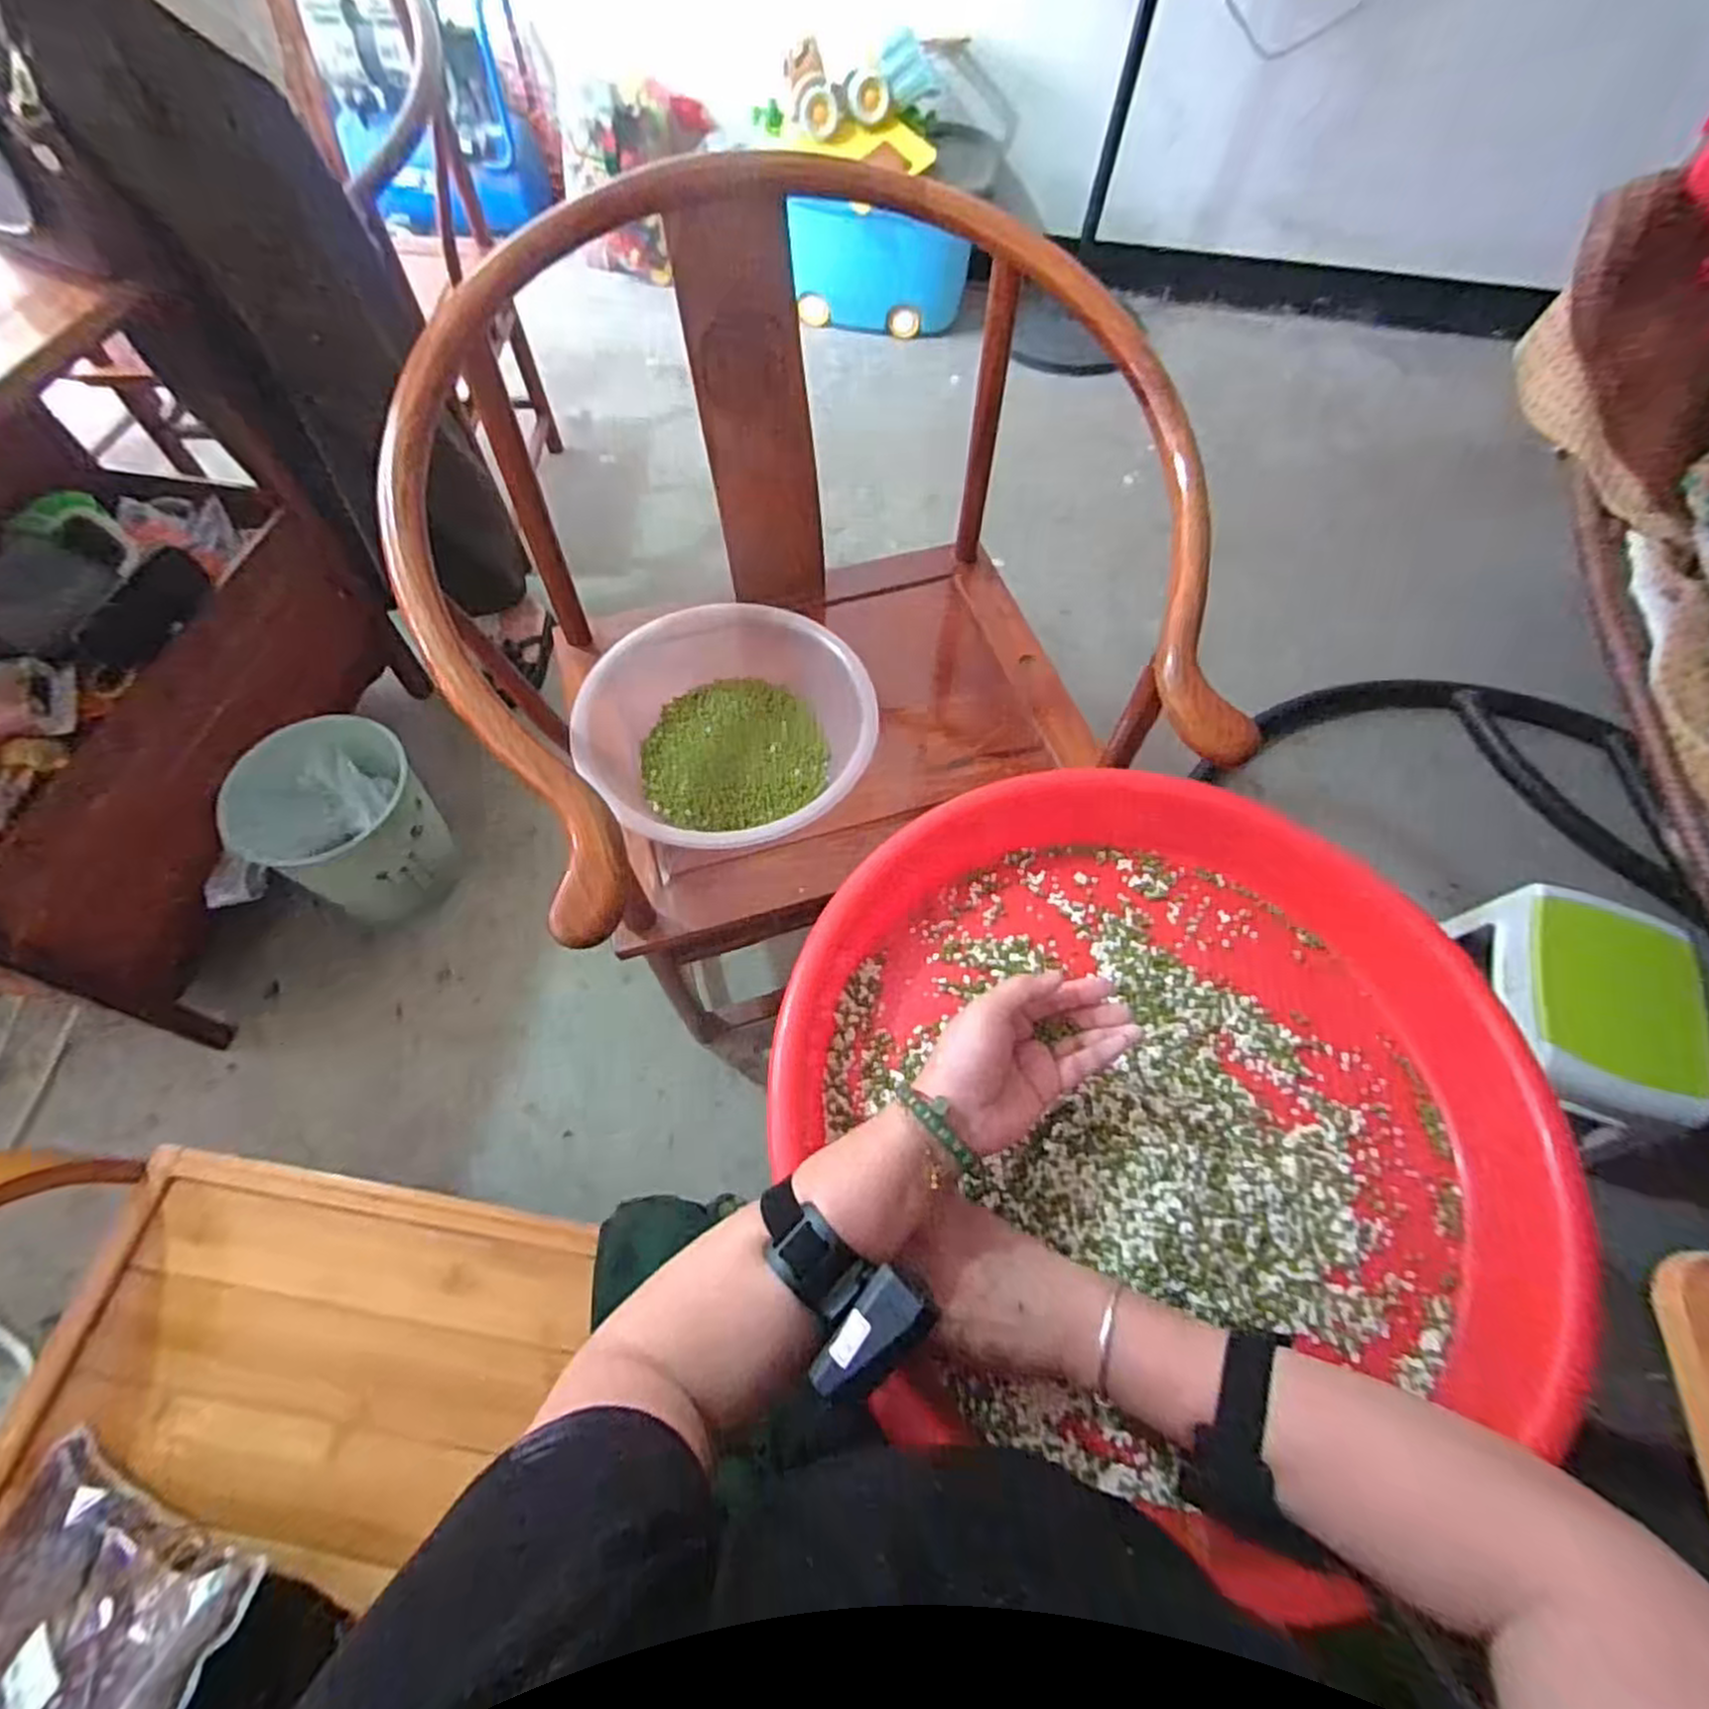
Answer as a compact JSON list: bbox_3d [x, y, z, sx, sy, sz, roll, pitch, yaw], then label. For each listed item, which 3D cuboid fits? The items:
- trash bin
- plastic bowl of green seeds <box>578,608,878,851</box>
[{"bbox_3d":[-0.720,-0.046,1.107,0.210,0.238,0.242,-39,70,-21],"label":"trash bin"},{"bbox_3d":[-0.134,-0.128,0.818,0.293,0.094,0.284,1,62,-2],"label":"plastic bowl of green seeds"}]

